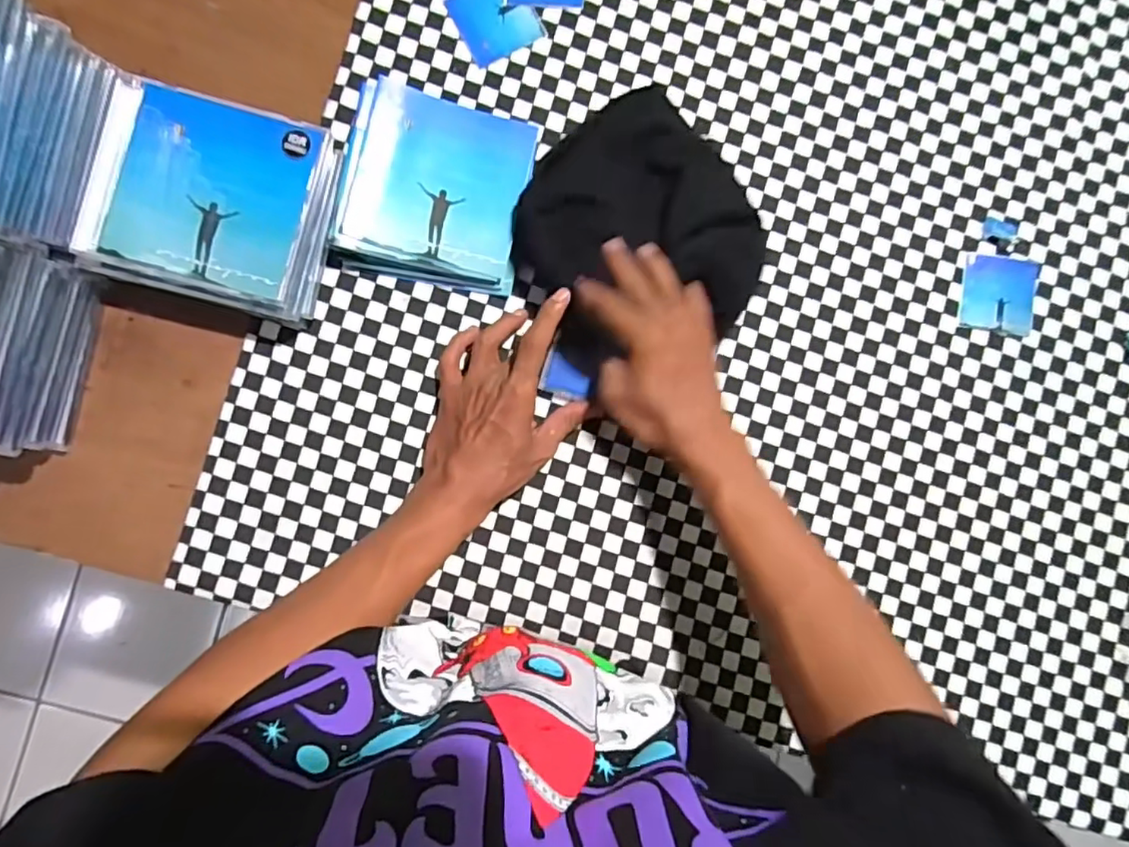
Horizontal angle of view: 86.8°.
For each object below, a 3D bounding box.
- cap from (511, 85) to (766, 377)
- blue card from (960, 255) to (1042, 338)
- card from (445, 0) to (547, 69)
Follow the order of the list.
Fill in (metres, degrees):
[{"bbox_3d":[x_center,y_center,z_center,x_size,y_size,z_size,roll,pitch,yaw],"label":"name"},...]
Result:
[{"bbox_3d":[0.061,-0.142,0.462,0.182,0.042,0.199,0,87,-4],"label":"cap"},{"bbox_3d":[0.357,-0.106,0.488,0.063,0.004,0.062,7,87,-3],"label":"blue card"},{"bbox_3d":[-0.056,-0.319,0.470,0.061,0.004,0.059,-34,90,-5],"label":"card"}]

